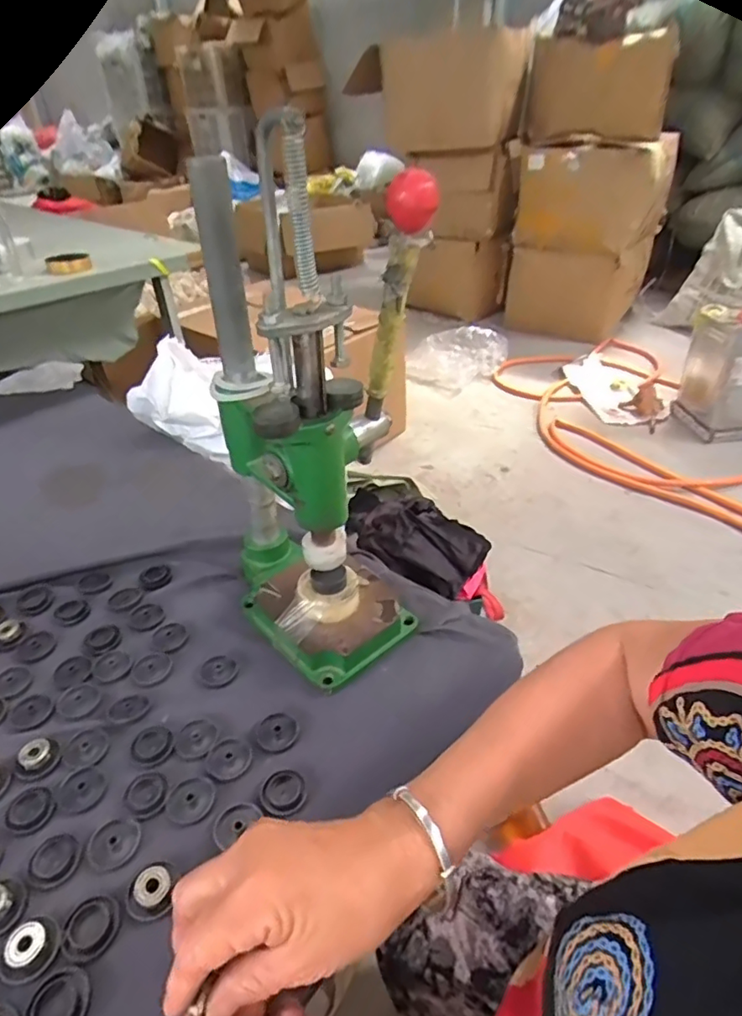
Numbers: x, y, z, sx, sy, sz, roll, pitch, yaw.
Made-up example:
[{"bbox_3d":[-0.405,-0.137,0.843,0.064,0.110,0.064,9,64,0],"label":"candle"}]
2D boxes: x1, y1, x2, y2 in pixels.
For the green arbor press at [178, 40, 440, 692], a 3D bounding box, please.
[{"bbox_3d":[-0.049,-0.052,0.465,0.147,0.367,0.188,-30,46,-33],"label":"green arbor press"}]

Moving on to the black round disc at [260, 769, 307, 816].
[{"bbox_3d":[-0.064,0.210,0.412,0.032,0.008,0.030,-1,37,0],"label":"black round disc"}]

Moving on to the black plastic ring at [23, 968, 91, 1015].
[{"bbox_3d":[-0.178,0.281,0.316,0.032,0.005,0.031,-1,37,0],"label":"black plastic ring"}]

